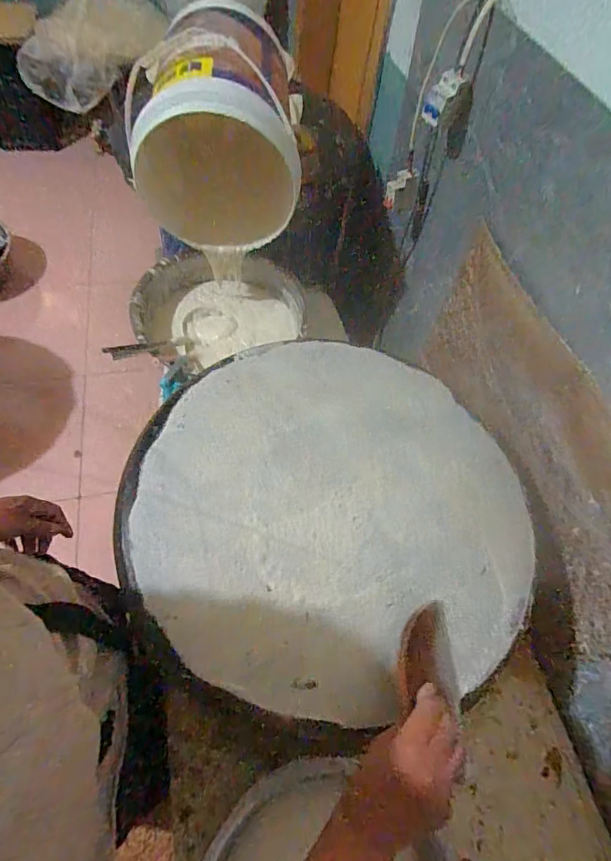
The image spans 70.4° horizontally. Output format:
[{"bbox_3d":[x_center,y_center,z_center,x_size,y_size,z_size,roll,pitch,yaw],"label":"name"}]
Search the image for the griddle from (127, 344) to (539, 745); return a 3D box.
[{"bbox_3d":[0.035,0.091,0.589,0.518,0.037,0.500,1,60,-3],"label":"griddle"}]

